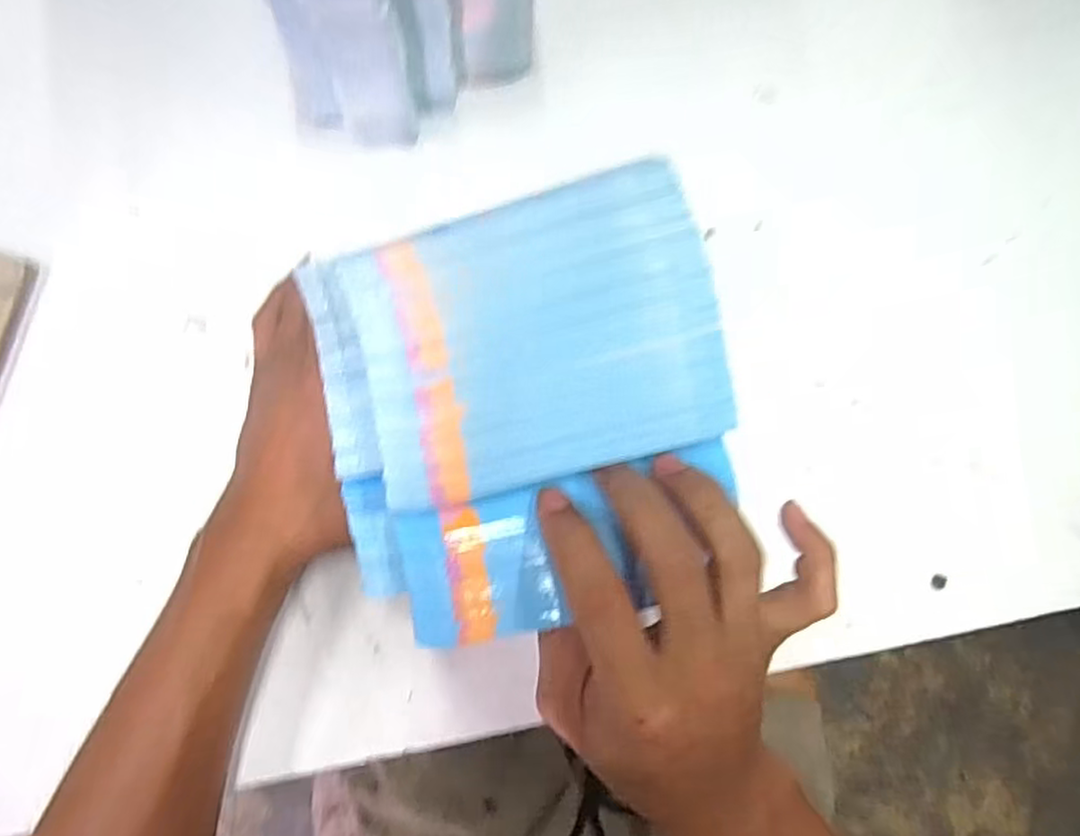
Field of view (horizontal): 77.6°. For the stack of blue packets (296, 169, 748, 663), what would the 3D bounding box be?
[{"bbox_3d":[-0.003,-0.002,0.249,0.143,0.033,0.152,-12,84,-5],"label":"stack of blue packets"}]

